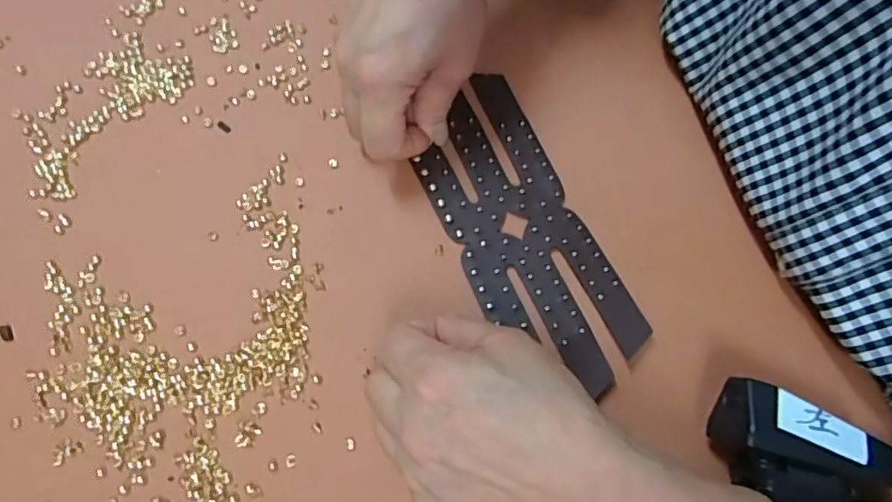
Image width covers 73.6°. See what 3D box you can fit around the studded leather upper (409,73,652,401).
[{"bbox_3d":[0.038,-0.011,0.315,0.068,0.008,0.172,-24,73,-8],"label":"studded leather upper"}]

